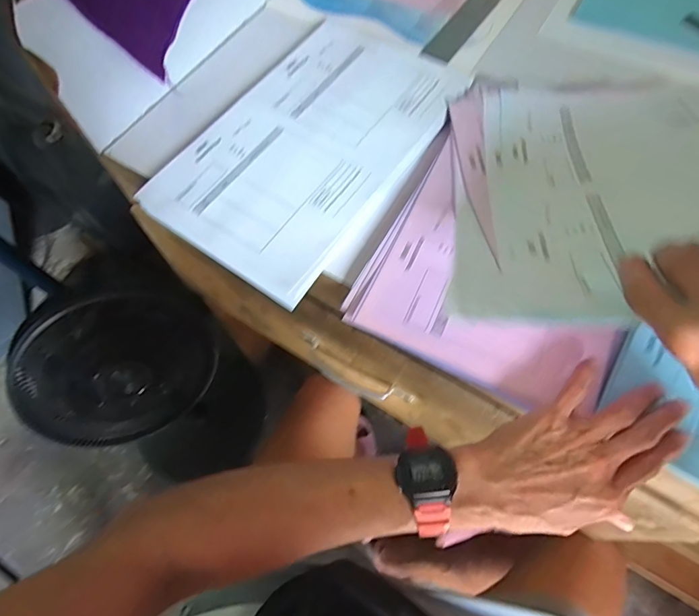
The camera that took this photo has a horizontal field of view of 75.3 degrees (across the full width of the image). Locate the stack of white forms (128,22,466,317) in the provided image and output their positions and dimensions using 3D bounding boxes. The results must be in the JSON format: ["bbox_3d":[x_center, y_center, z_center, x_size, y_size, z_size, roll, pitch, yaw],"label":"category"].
[{"bbox_3d":[-0.044,-0.187,0.515,0.219,0.013,0.350,32,69,15],"label":"stack of white forms"}]

